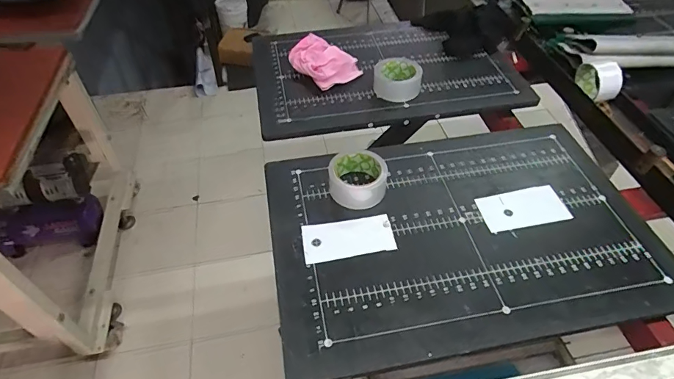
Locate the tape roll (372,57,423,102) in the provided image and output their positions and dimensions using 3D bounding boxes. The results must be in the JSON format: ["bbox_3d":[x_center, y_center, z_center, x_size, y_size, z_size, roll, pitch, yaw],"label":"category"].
[{"bbox_3d":[0.131,-0.243,0.907,0.104,0.047,0.100,5,49,5],"label":"tape roll"}]

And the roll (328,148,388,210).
[{"bbox_3d":[0.036,-0.023,0.706,0.097,0.046,0.105,0,48,0],"label":"roll"}]

